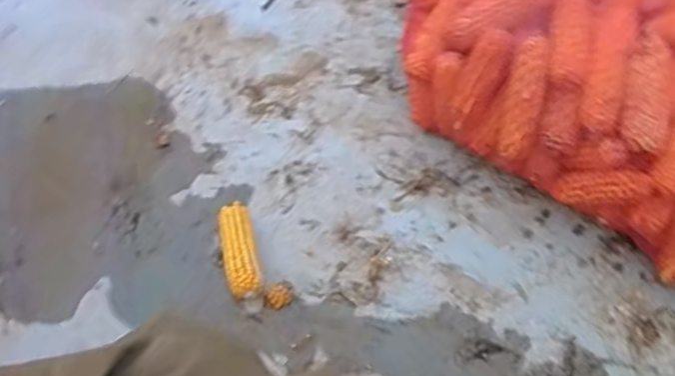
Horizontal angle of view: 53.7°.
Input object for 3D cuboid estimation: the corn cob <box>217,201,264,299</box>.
[{"bbox_3d":[-0.140,0.091,0.952,0.045,0.042,0.147,-13,59,-7],"label":"corn cob"}]

